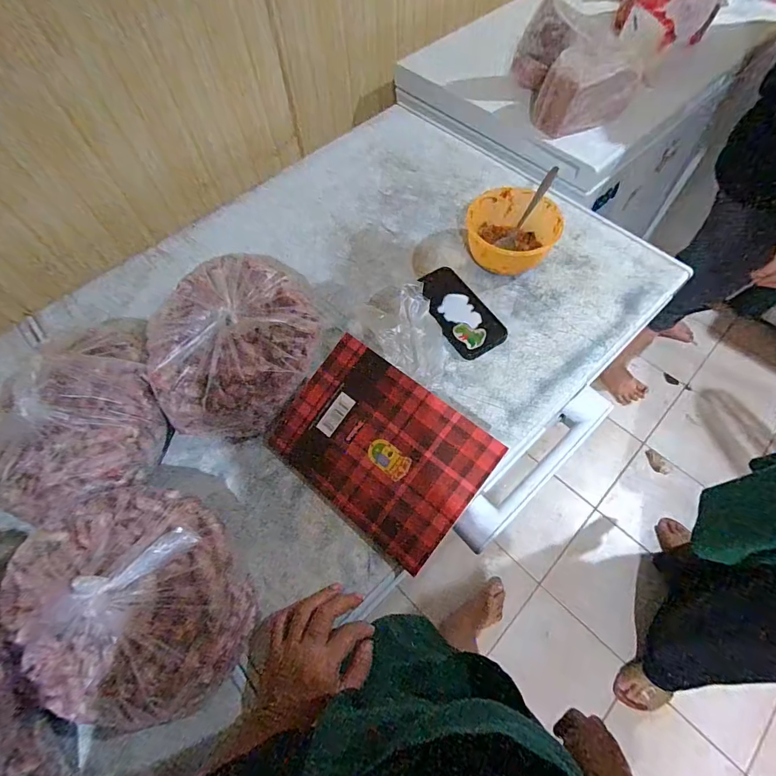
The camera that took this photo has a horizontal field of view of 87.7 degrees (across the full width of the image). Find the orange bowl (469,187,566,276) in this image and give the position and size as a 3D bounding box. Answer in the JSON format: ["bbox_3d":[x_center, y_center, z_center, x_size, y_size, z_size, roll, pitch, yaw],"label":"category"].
[{"bbox_3d":[0.187,-0.232,0.616,0.134,0.066,0.131,-1,64,2],"label":"orange bowl"}]

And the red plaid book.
[{"bbox_3d":[-0.012,0.069,0.482,0.241,0.008,0.173,37,91,18],"label":"red plaid book"}]

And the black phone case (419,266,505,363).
[{"bbox_3d":[0.103,-0.114,0.595,0.080,0.010,0.150,-28,73,-16],"label":"black phone case"}]

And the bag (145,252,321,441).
[{"bbox_3d":[-0.192,-0.057,0.530,0.200,0.114,0.223,-7,64,-1],"label":"bag"}]

